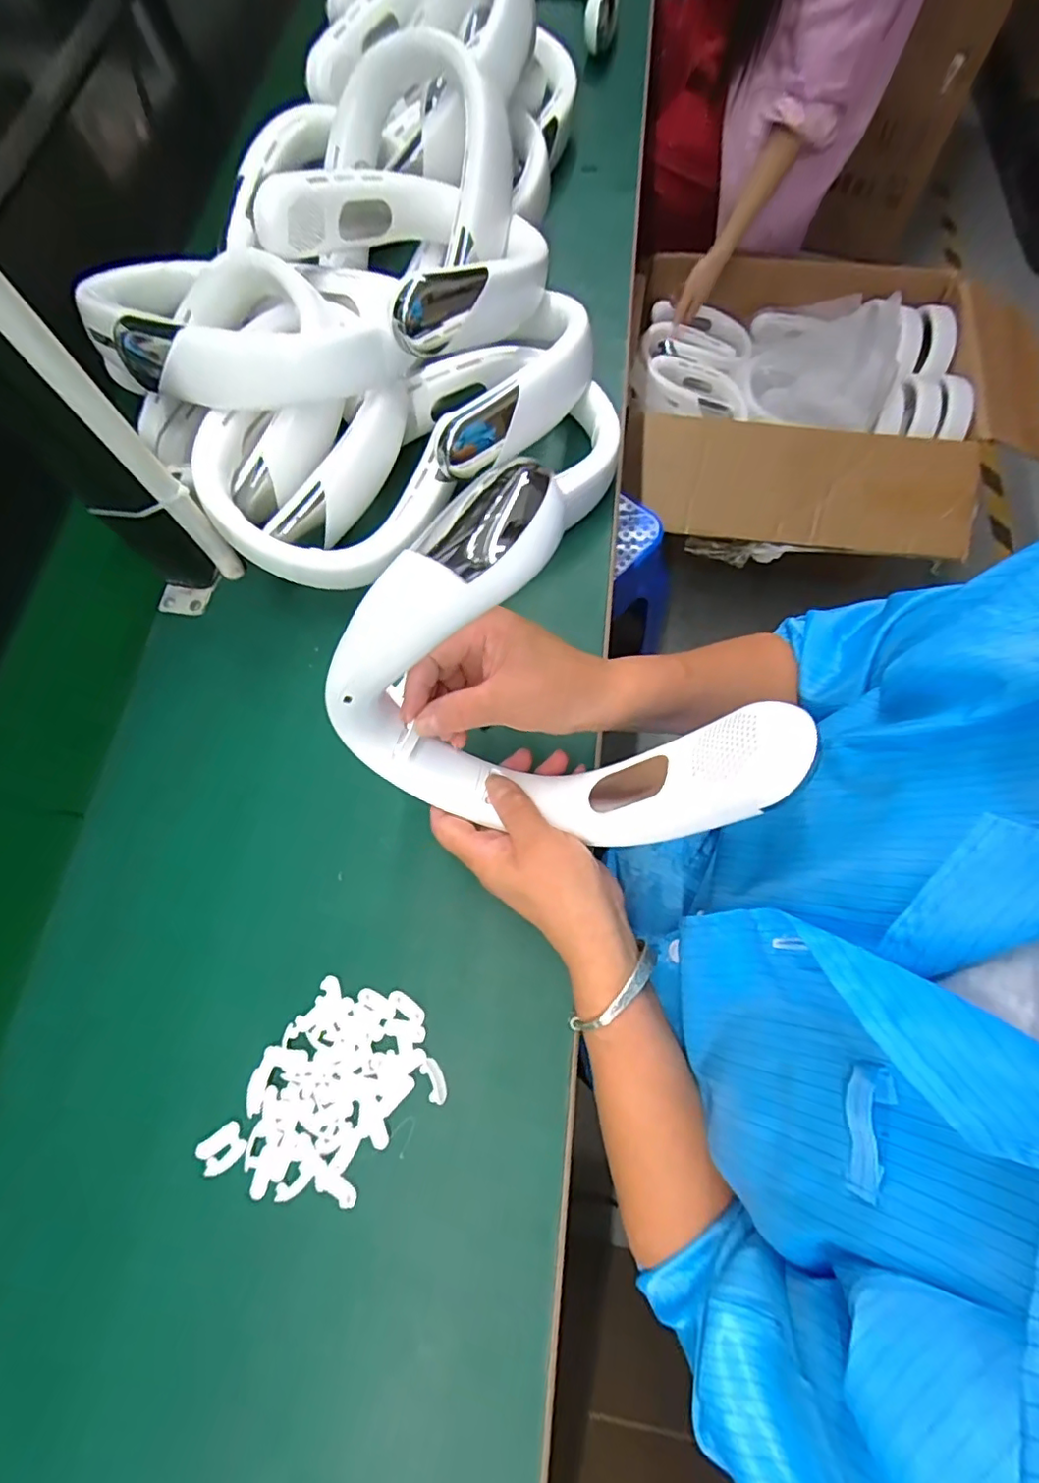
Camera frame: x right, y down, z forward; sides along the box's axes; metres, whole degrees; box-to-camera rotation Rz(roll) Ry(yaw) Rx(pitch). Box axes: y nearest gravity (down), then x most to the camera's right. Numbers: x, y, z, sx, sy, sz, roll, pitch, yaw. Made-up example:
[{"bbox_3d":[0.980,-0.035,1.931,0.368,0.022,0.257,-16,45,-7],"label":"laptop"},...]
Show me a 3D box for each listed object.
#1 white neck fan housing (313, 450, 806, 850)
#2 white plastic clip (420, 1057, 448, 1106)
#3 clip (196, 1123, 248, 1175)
[{"bbox_3d":[0.020,-0.006,0.275,0.203,0.205,0.092,23,75,5],"label":"white neck fan housing"},{"bbox_3d":[-0.055,0.219,0.375,0.012,0.005,0.026,-22,72,-5],"label":"white plastic clip"},{"bbox_3d":[-0.188,0.258,0.369,0.028,0.006,0.022,-36,73,-9],"label":"clip"}]

